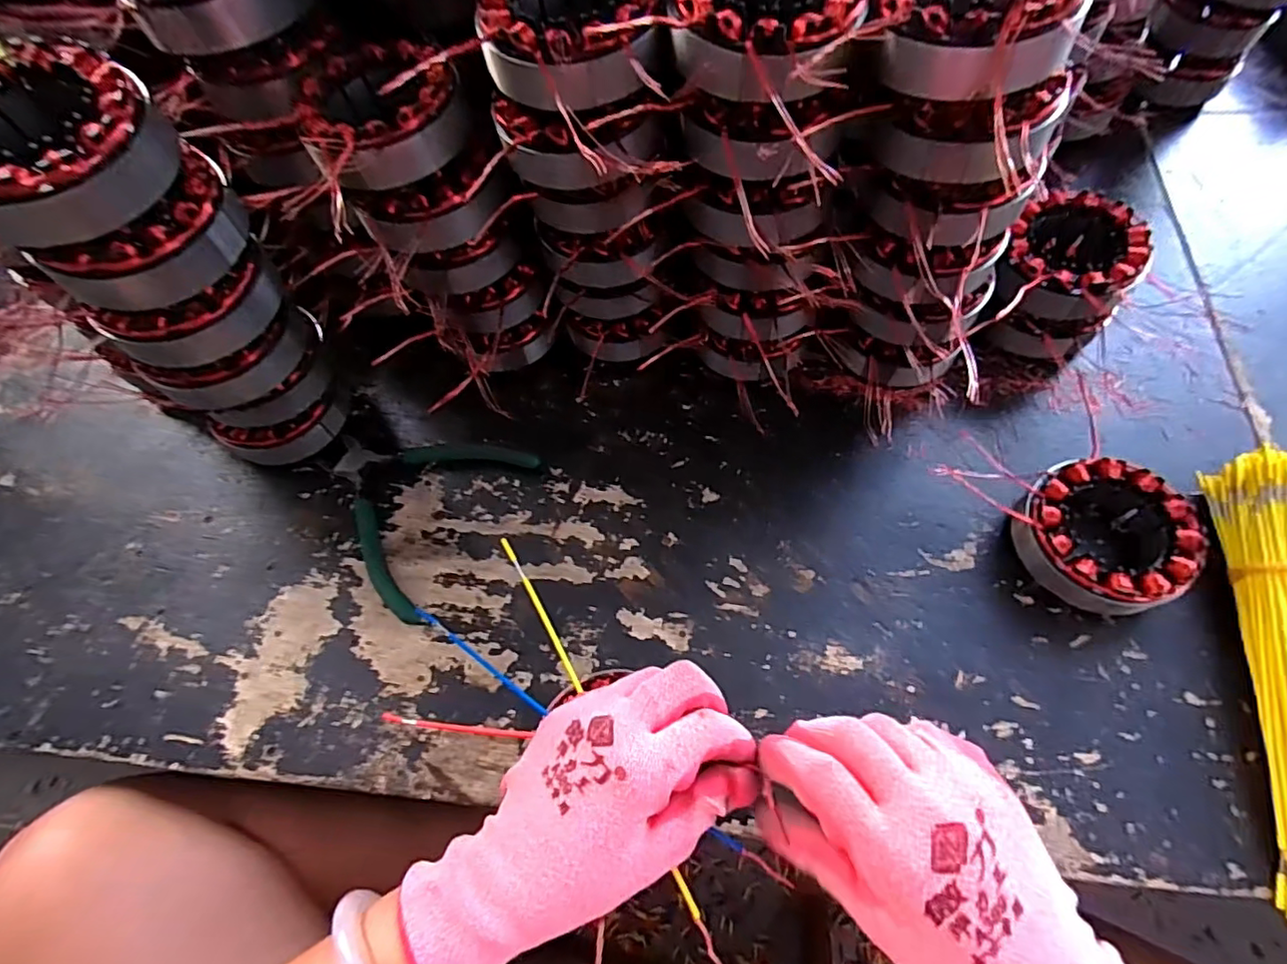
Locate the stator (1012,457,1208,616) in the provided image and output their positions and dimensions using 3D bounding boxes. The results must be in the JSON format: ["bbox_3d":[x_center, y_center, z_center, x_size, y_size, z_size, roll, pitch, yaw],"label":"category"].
[{"bbox_3d":[0.268,0.031,0.352,0.088,0.039,0.089,-1,66,3],"label":"stator"}]

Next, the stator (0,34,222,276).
[{"bbox_3d":[-0.250,-0.139,0.259,0.087,0.052,0.087,37,73,18],"label":"stator"}]

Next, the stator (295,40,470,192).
[{"bbox_3d":[-0.140,-0.197,0.318,0.084,0.033,0.085,-33,68,-11],"label":"stator"}]

